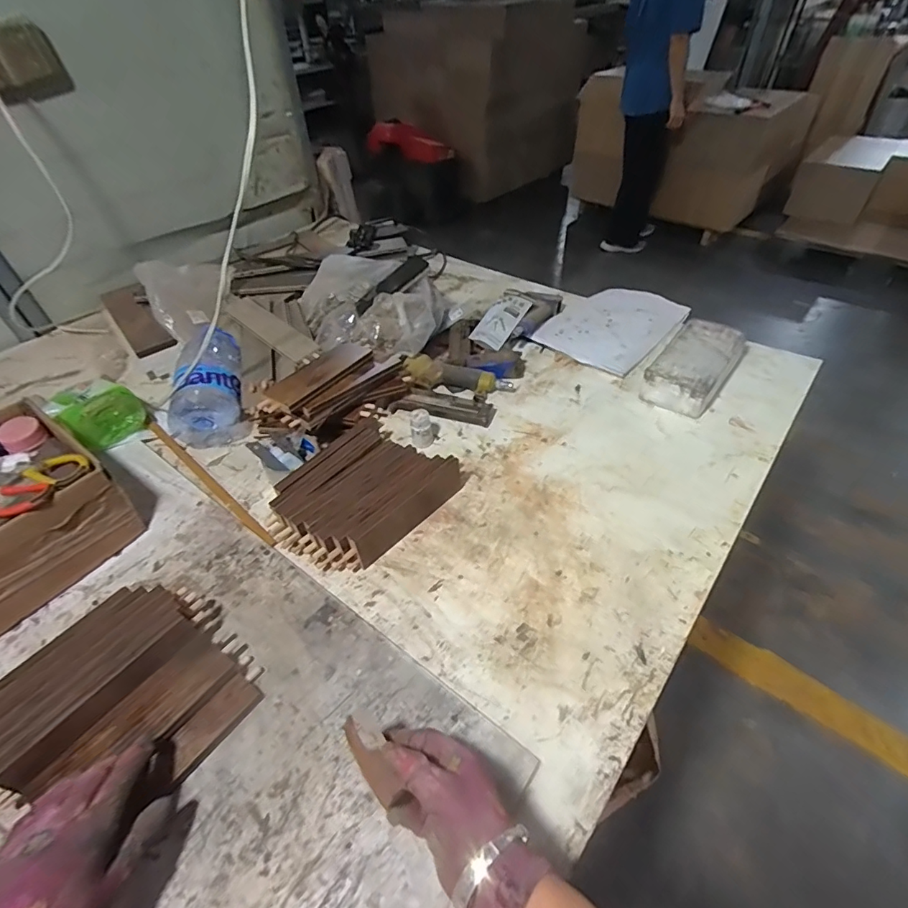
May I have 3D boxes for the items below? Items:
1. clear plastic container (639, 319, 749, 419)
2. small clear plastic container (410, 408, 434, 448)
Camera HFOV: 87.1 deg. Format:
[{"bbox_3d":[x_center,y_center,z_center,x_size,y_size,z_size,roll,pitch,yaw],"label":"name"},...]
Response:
[{"bbox_3d":[0.419,-0.154,0.826,0.103,0.066,0.214,30,54,28],"label":"clear plastic container"},{"bbox_3d":[-0.052,-0.039,0.770,0.033,0.063,0.028,-10,46,-6],"label":"small clear plastic container"}]

